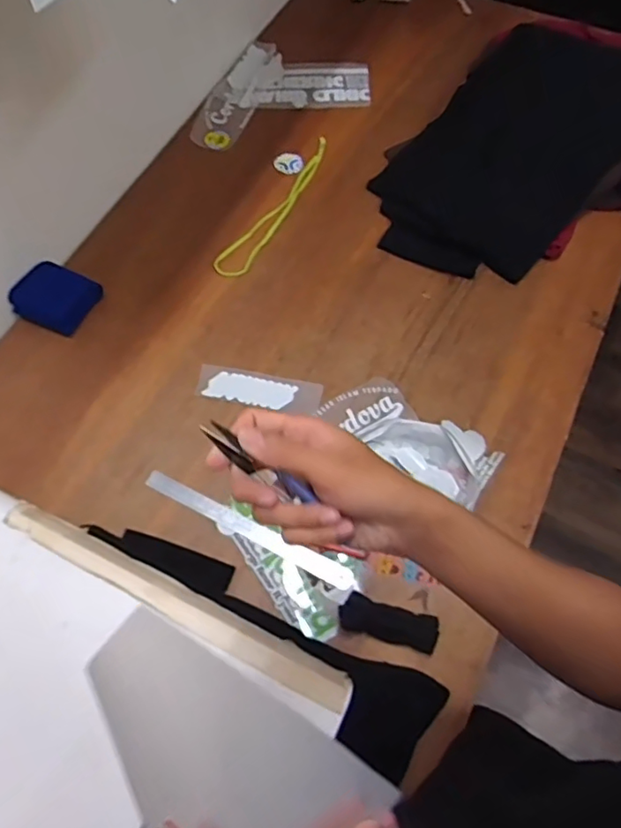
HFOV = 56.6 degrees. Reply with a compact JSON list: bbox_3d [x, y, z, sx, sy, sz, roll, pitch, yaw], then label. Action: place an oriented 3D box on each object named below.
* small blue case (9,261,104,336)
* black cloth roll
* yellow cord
[{"bbox_3d":[-0.437,-0.200,0.990,0.116,0.047,0.107,23,68,12],"label":"small blue case"},{"bbox_3d":[0.103,0.273,0.757,0.126,0.031,0.045,13,67,8],"label":"black cloth roll"},{"bbox_3d":[-0.057,-0.398,1.088,0.059,0.007,0.385,27,69,14],"label":"yellow cord"}]

